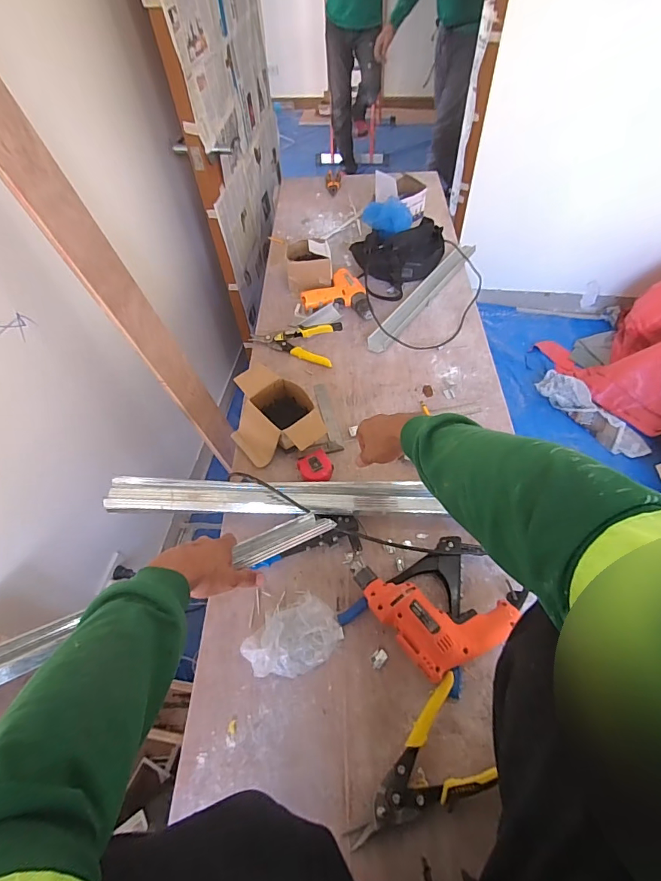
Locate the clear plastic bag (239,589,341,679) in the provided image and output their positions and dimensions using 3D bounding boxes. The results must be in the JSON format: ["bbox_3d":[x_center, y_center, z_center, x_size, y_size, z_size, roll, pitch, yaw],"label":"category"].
[{"bbox_3d":[-0.062,0.309,0.669,0.153,0.070,0.107,-18,55,-10],"label":"clear plastic bag"}]

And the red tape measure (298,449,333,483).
[{"bbox_3d":[-0.029,0.062,0.863,0.064,0.044,0.069,-25,57,-14],"label":"red tape measure"}]

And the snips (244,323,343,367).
[{"bbox_3d":[-0.097,-0.265,1.094,0.235,0.037,0.123,11,55,11],"label":"snips"}]

